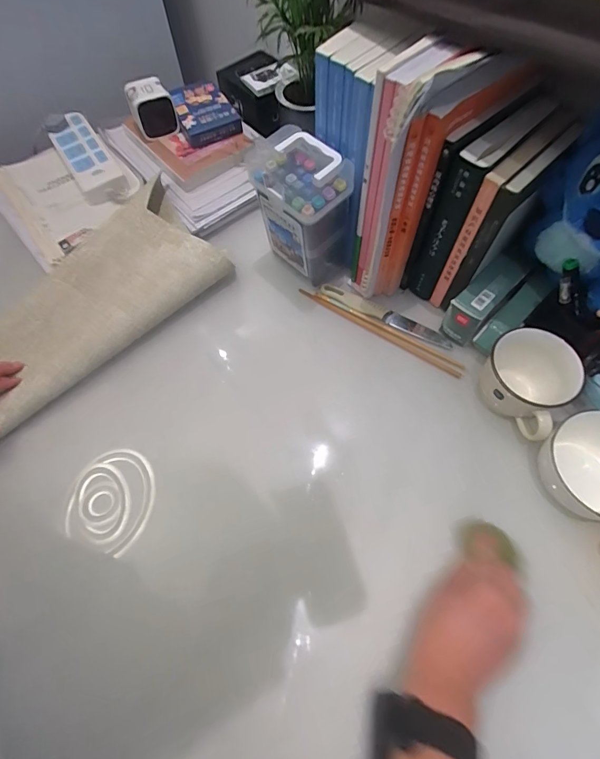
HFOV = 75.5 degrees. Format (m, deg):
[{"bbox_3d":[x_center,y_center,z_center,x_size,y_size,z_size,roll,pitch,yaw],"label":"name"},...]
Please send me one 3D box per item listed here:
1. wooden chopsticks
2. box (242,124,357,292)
[{"bbox_3d":[0.116,-0.074,0.560,0.254,0.009,0.021,32,71,14],"label":"wooden chopsticks"},{"bbox_3d":[0.001,-0.220,0.537,0.080,0.181,0.127,-42,72,-15],"label":"box"}]

